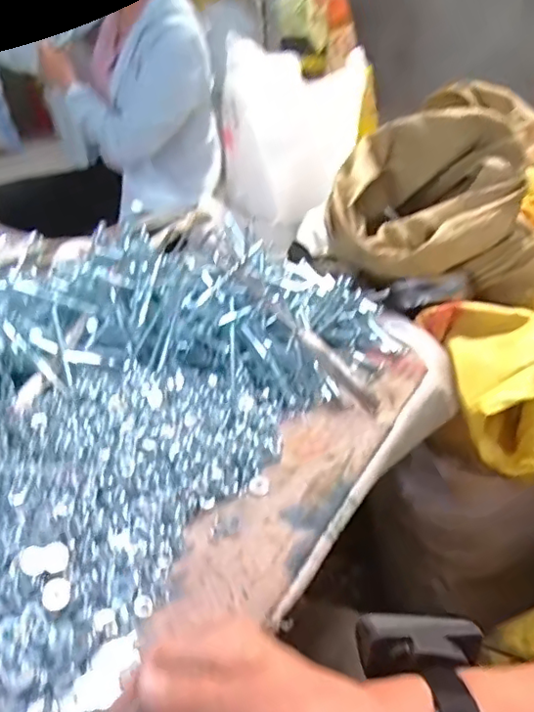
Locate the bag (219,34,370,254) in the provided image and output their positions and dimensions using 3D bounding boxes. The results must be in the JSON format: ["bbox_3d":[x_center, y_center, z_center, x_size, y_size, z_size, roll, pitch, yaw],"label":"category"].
[{"bbox_3d":[0.051,-0.516,1.360,0.276,0.383,0.303,-15,37,-13],"label":"bag"}]

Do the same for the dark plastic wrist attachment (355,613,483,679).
[{"bbox_3d":[0.091,0.171,0.331,0.074,0.026,0.033,-3,36,4],"label":"dark plastic wrist attachment"}]

